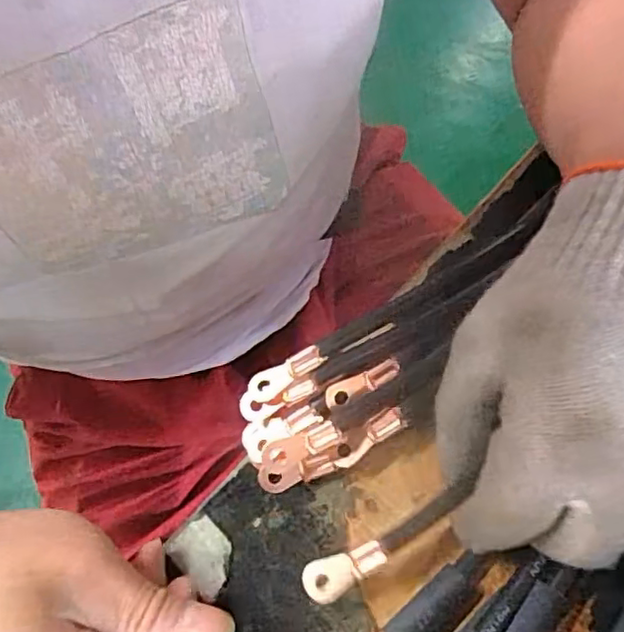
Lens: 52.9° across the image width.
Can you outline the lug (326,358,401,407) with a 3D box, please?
[{"bbox_3d":[0.023,0.031,0.287,0.035,0.004,0.010,-24,87,1],"label":"lug"}]

